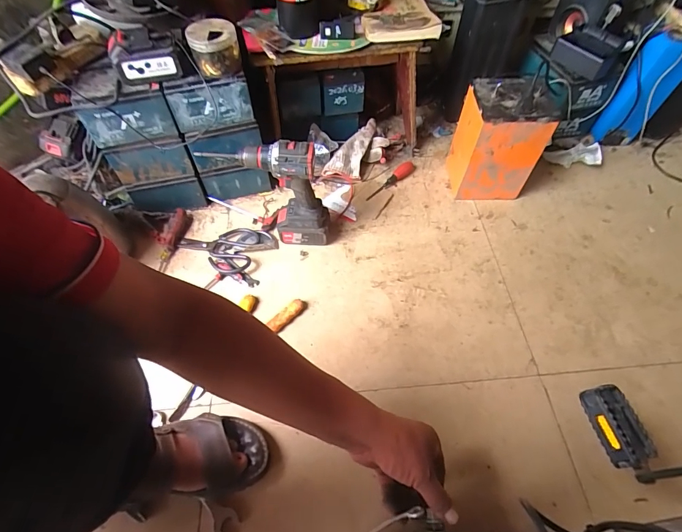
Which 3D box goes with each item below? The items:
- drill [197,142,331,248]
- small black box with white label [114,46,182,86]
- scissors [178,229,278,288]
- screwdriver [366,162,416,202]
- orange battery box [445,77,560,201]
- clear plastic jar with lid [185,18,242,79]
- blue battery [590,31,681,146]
[{"bbox_3d":[-0.143,-0.137,0.753,0.229,0.249,0.066,-1,57,-1],"label":"drill"},{"bbox_3d":[-0.334,-0.345,0.650,0.102,0.047,0.024,-19,60,-13],"label":"small black box with white label"},{"bbox_3d":[-0.249,-0.045,0.828,0.203,0.022,0.127,21,59,12],"label":"scissors"},{"bbox_3d":[0.127,-0.213,0.941,0.028,0.020,0.169,39,65,22],"label":"screwdriver"},{"bbox_3d":[0.351,-0.279,0.852,0.159,0.247,0.132,-1,57,-1],"label":"orange battery box"},{"bbox_3d":[-0.228,-0.392,0.675,0.084,0.068,0.074,-15,59,-10],"label":"clear plastic jar with lid"},{"bbox_3d":[0.749,-0.425,0.944,0.115,0.265,0.093,35,63,20],"label":"blue battery"}]

